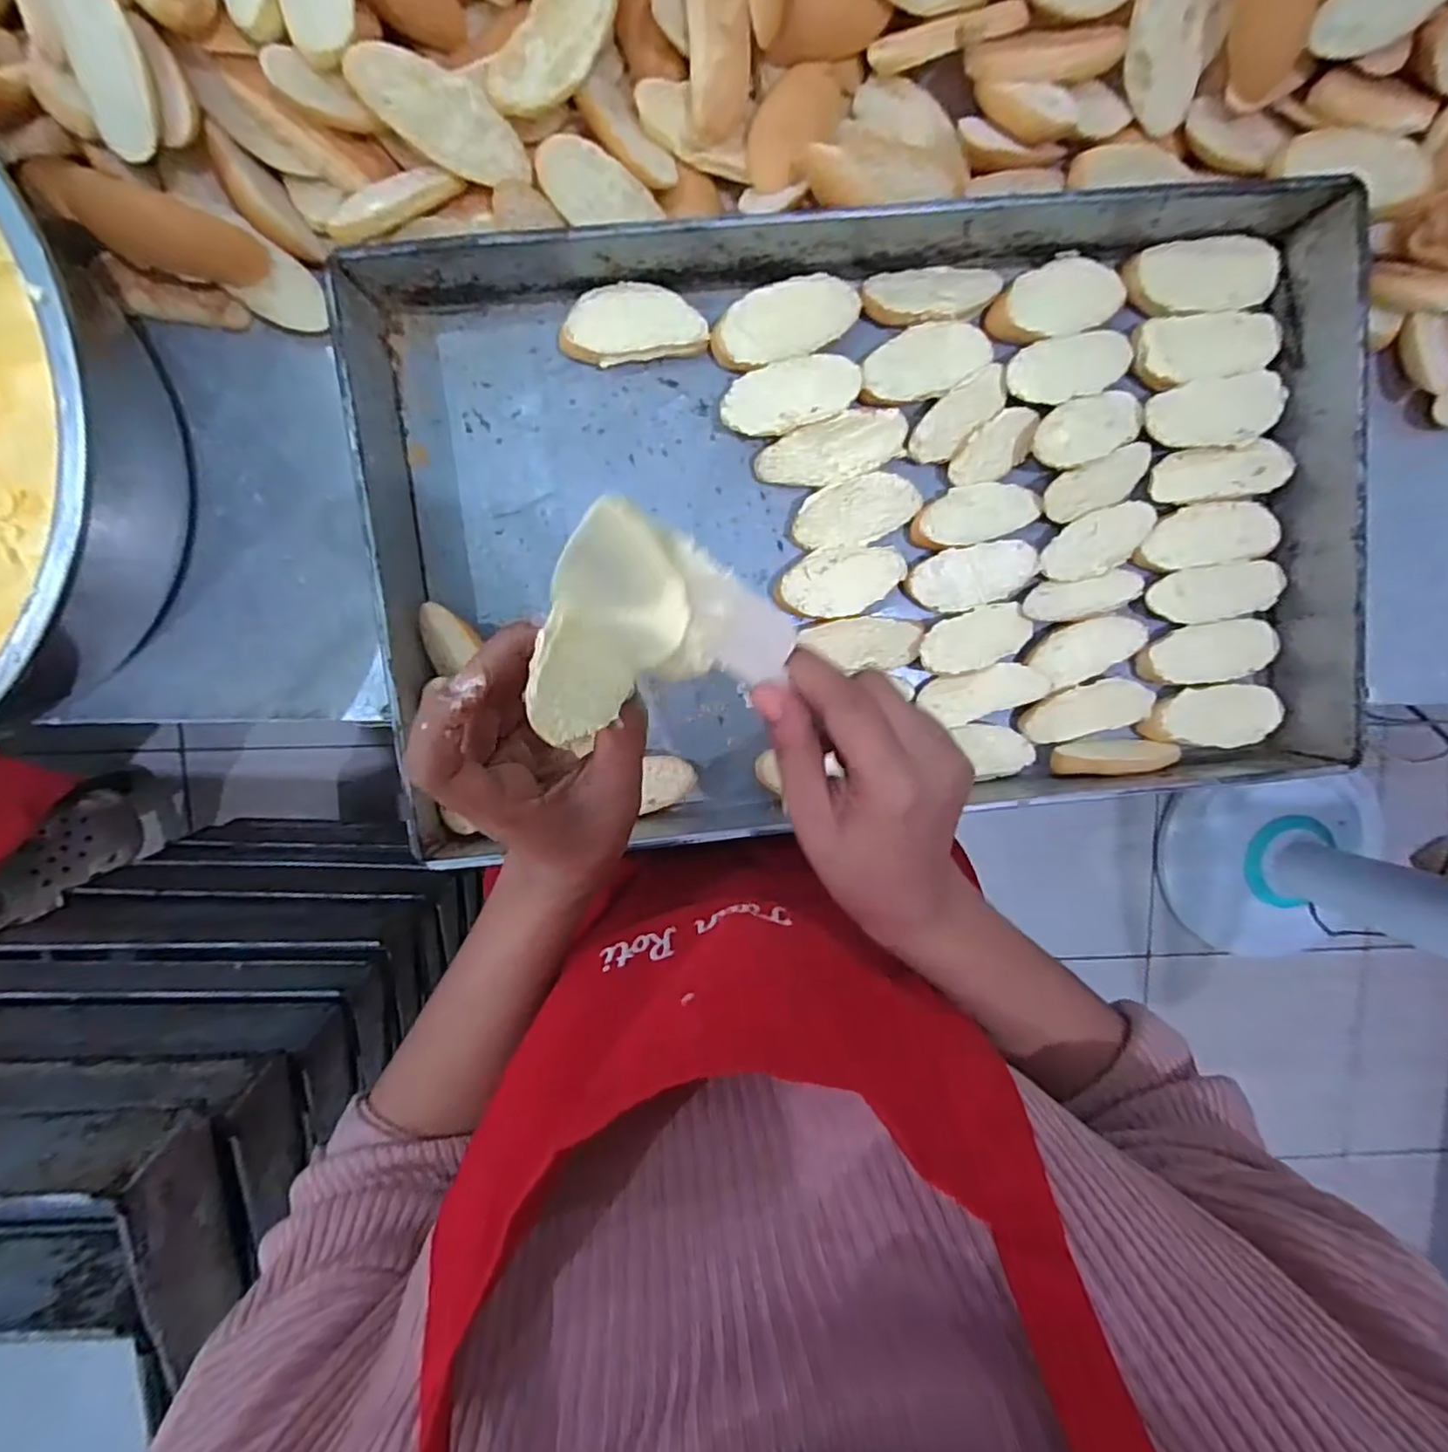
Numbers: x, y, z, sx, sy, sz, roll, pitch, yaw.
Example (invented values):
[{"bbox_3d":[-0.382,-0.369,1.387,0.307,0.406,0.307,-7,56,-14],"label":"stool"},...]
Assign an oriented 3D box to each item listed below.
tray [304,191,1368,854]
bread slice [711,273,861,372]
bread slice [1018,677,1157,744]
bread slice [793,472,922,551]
[{"bbox_3d":[0.095,-0.129,0.441,0.613,0.063,0.362,-6,99,-2],"label":"tray"},{"bbox_3d":[0.041,-0.265,0.430,0.097,0.014,0.048,-21,97,0],"label":"bread slice"},{"bbox_3d":[0.257,-0.011,0.471,0.093,0.019,0.037,-11,97,-1],"label":"bread slice"},{"bbox_3d":[0.091,-0.147,0.451,0.086,0.016,0.043,-8,97,-2],"label":"bread slice"}]

